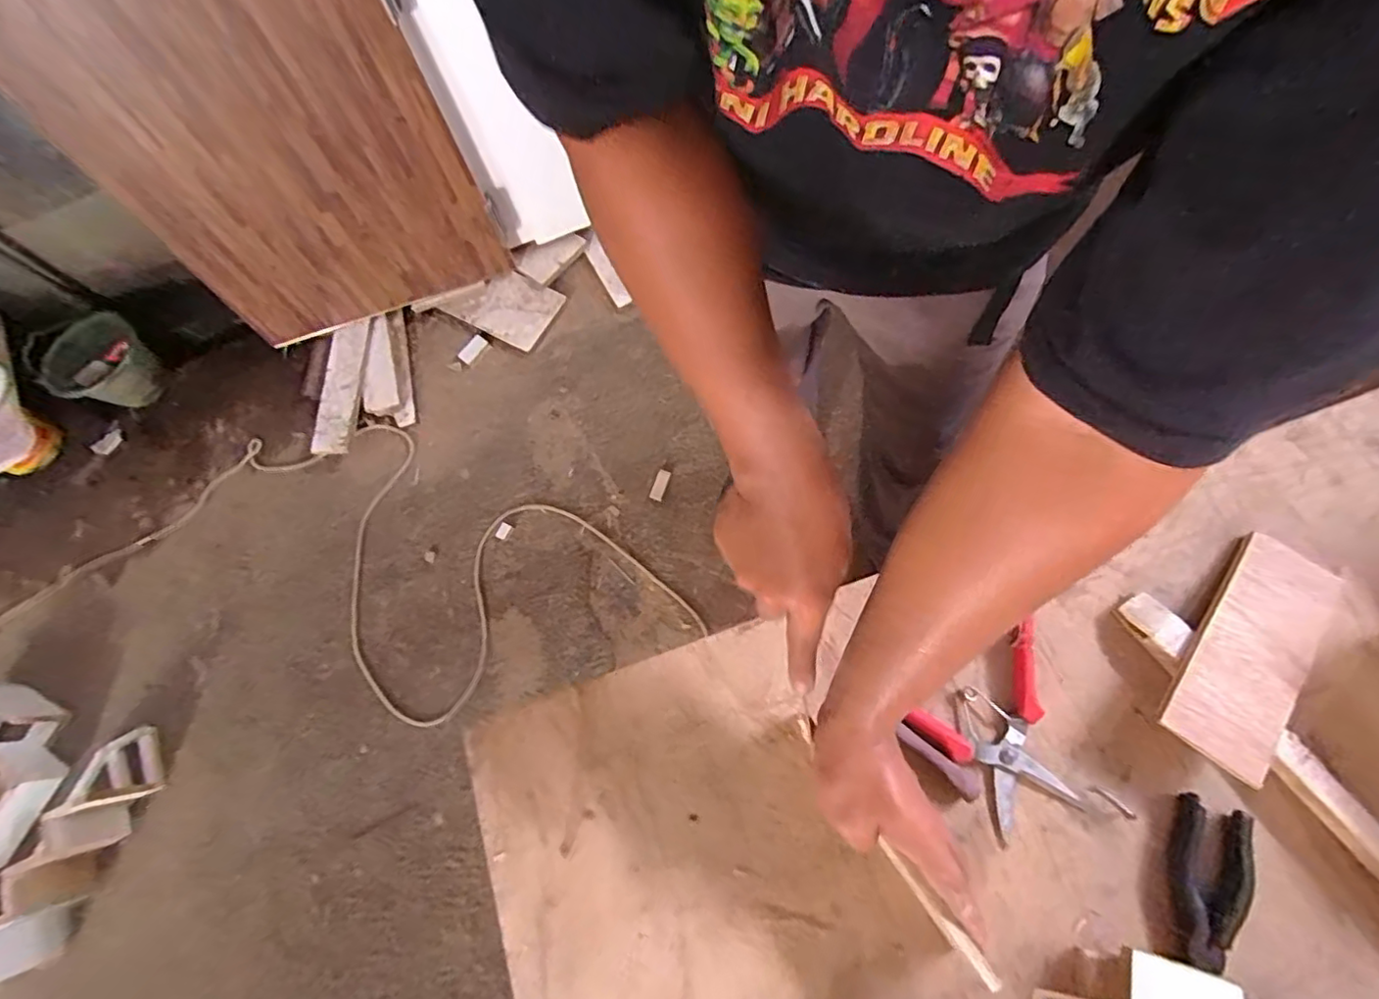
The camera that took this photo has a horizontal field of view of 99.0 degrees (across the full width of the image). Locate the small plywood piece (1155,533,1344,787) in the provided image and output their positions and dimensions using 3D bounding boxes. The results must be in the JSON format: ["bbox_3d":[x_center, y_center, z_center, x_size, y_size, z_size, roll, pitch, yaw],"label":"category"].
[{"bbox_3d":[0.438,0.117,0.458,0.072,0.013,0.191,35,73,16],"label":"small plywood piece"}]

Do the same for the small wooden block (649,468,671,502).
[{"bbox_3d":[-0.070,-0.035,1.398,0.031,0.007,0.074,18,75,13],"label":"small wooden block"}]

